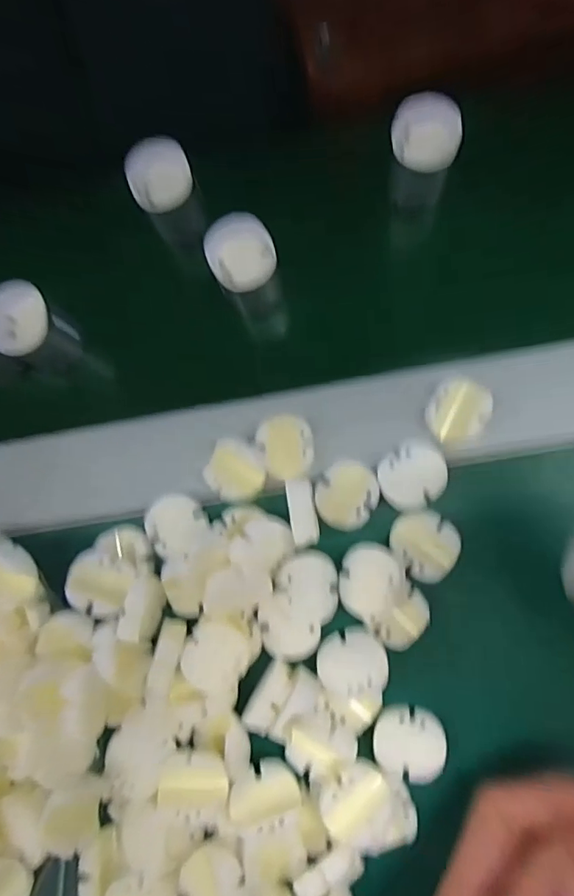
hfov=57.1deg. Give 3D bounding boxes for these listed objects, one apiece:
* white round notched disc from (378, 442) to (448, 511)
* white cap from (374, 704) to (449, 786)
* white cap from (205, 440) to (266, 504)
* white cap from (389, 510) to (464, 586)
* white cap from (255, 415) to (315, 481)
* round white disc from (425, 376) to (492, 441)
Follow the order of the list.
[{"bbox_3d":[0.053,0.012,0.221,0.028,0.004,0.025,-38,82,0],"label":"white round notched disc"},{"bbox_3d":[0.049,0.118,0.210,0.028,0.004,0.026,-1,84,6],"label":"white cap"},{"bbox_3d":[-0.023,0.010,0.228,0.028,0.004,0.023,42,89,8],"label":"white cap"},{"bbox_3d":[0.059,0.041,0.227,0.025,0.016,0.029,-38,82,1],"label":"white cap"},{"bbox_3d":[0.001,-0.001,0.230,0.023,0.005,0.029,-25,82,2],"label":"white cap"},{"bbox_3d":[0.073,-0.016,0.226,0.025,0.005,0.028,26,87,8],"label":"round white disc"}]

